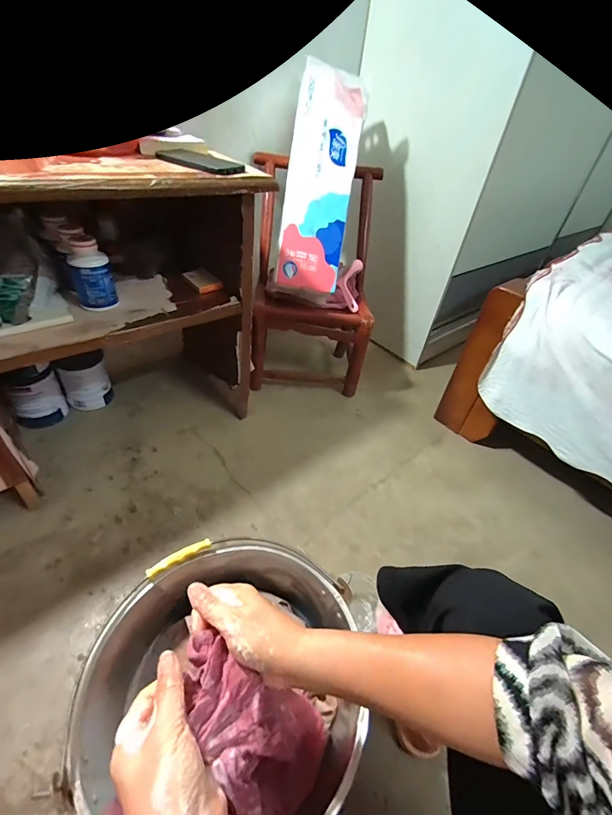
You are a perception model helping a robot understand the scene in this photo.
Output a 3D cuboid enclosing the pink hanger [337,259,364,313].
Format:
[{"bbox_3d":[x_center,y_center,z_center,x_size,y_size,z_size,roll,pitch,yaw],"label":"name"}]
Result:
[{"bbox_3d":[0.134,-0.382,1.113,0.067,0.034,0.165,9,81,-11],"label":"pink hanger"}]

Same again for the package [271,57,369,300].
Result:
[{"bbox_3d":[0.034,-0.601,0.999,0.185,0.542,0.128,10,12,3],"label":"package"}]

